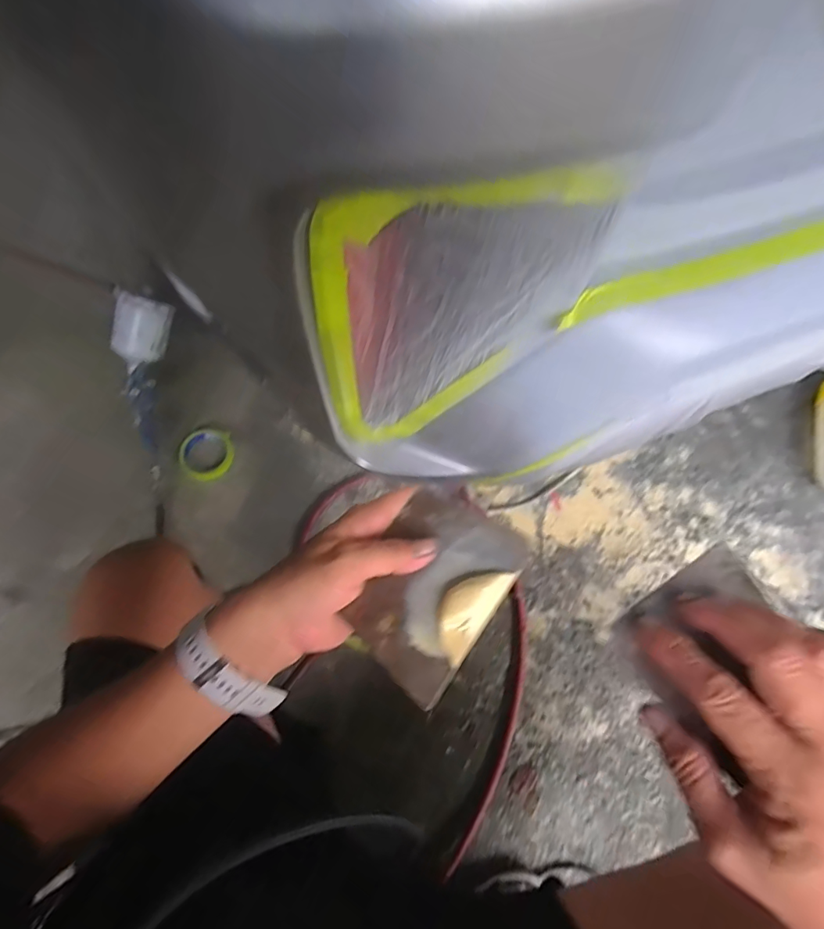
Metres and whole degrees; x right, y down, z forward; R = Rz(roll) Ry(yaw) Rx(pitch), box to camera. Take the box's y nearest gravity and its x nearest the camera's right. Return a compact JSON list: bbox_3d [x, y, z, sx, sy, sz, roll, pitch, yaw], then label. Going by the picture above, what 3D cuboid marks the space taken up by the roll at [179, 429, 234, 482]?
[{"bbox_3d":[-0.374,-0.019,0.893,0.086,0.027,0.097,29,68,12],"label":"roll"}]

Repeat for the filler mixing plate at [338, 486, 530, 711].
[{"bbox_3d":[0.013,0.081,0.318,0.083,0.011,0.117,29,74,18],"label":"filler mixing plate"}]

